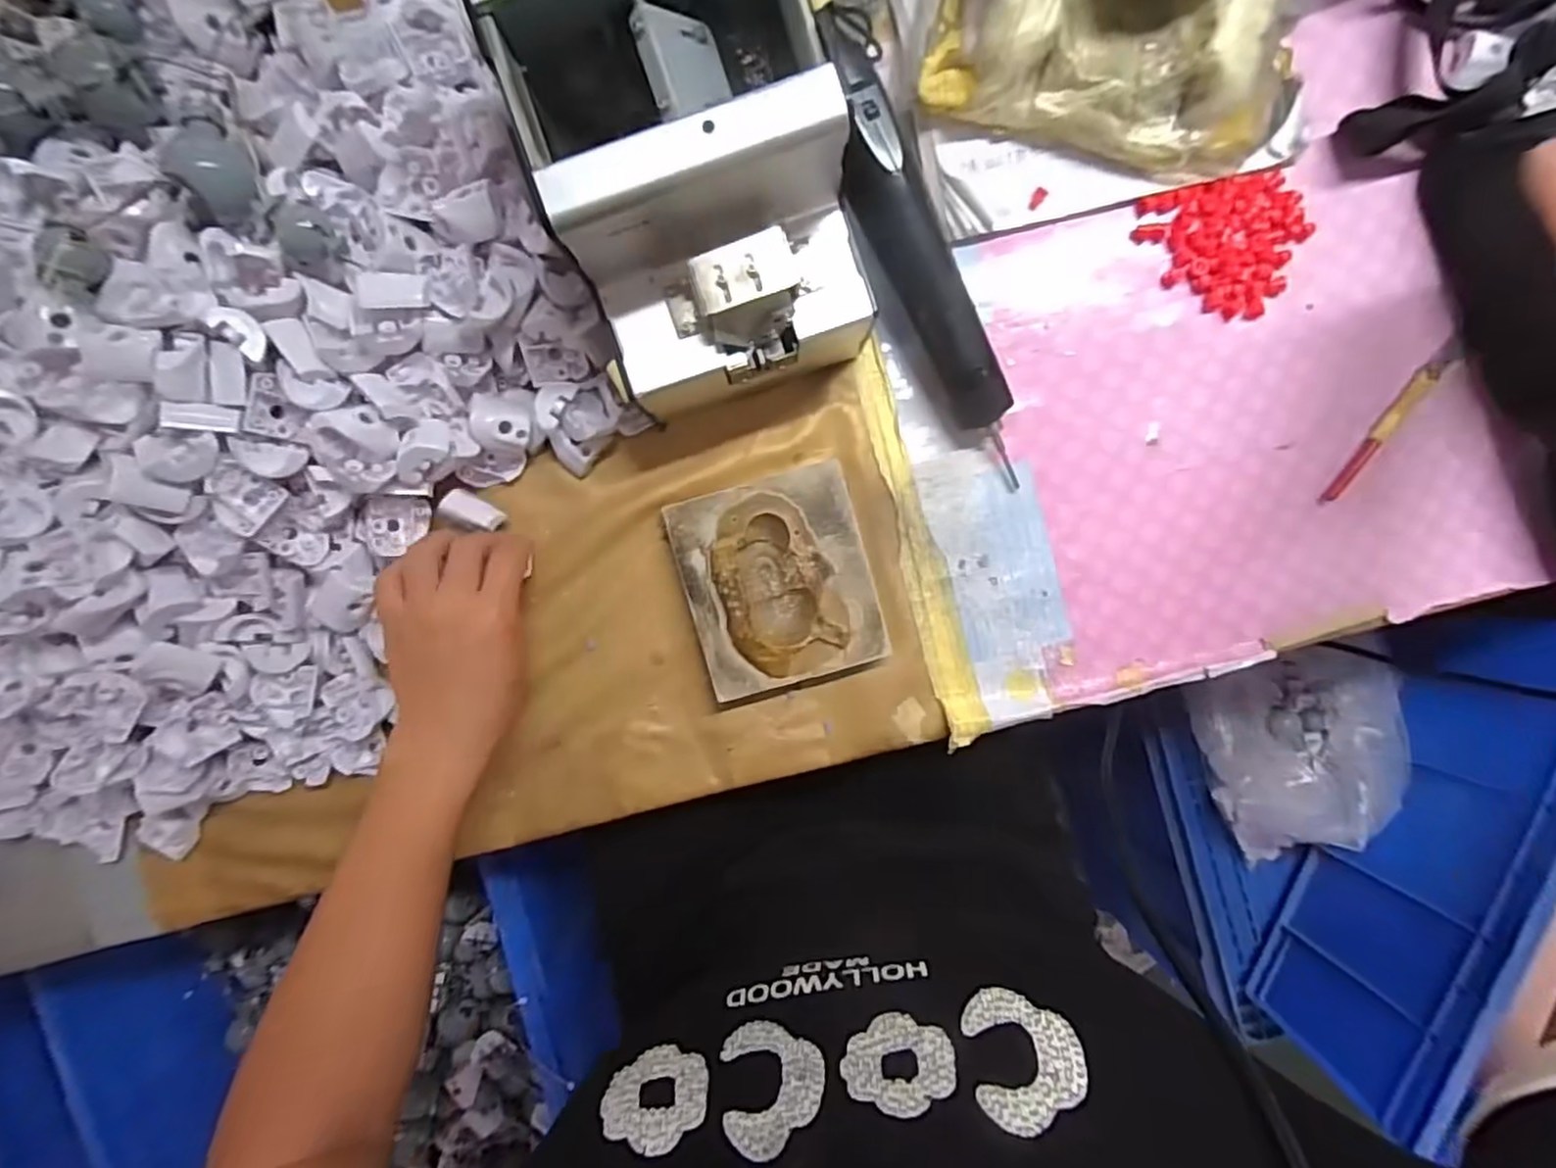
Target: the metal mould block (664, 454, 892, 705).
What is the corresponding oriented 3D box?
[{"bbox_3d":[0.000,-0.001,0.400,0.100,0.029,0.113,-16,93,1],"label":"metal mould block"}]

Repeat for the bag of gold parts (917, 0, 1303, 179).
[{"bbox_3d":[0.185,-0.320,0.373,0.215,0.068,0.162,14,93,-1],"label":"bag of gold parts"}]

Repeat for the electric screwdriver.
[{"bbox_3d":[0.075,-0.168,0.373,0.037,0.030,0.247,-27,104,0],"label":"electric screwdriver"}]

